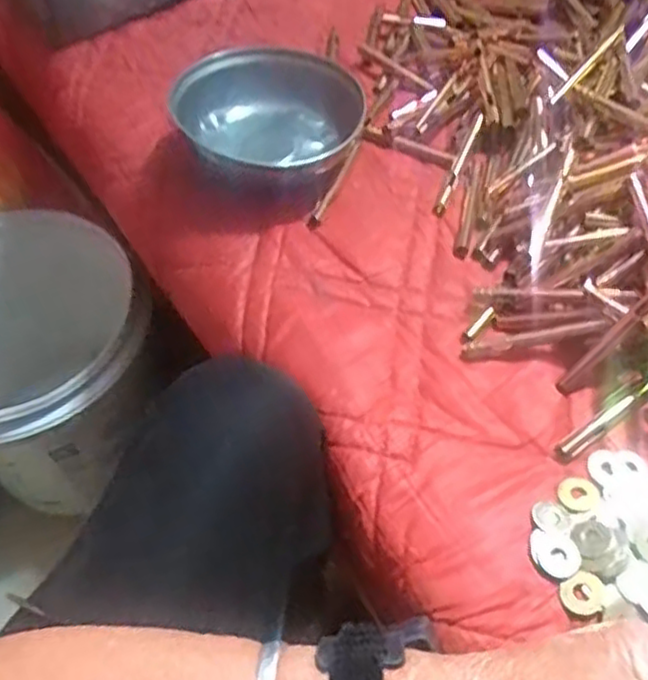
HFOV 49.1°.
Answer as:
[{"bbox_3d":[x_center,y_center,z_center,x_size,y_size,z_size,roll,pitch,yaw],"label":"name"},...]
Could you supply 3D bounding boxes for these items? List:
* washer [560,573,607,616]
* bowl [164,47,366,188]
[{"bbox_3d":[0.131,0.128,0.357,0.022,0.004,0.020,-2,55,2],"label":"washer"},{"bbox_3d":[-0.034,-0.168,0.533,0.130,0.057,0.126,-2,55,2],"label":"bowl"}]

